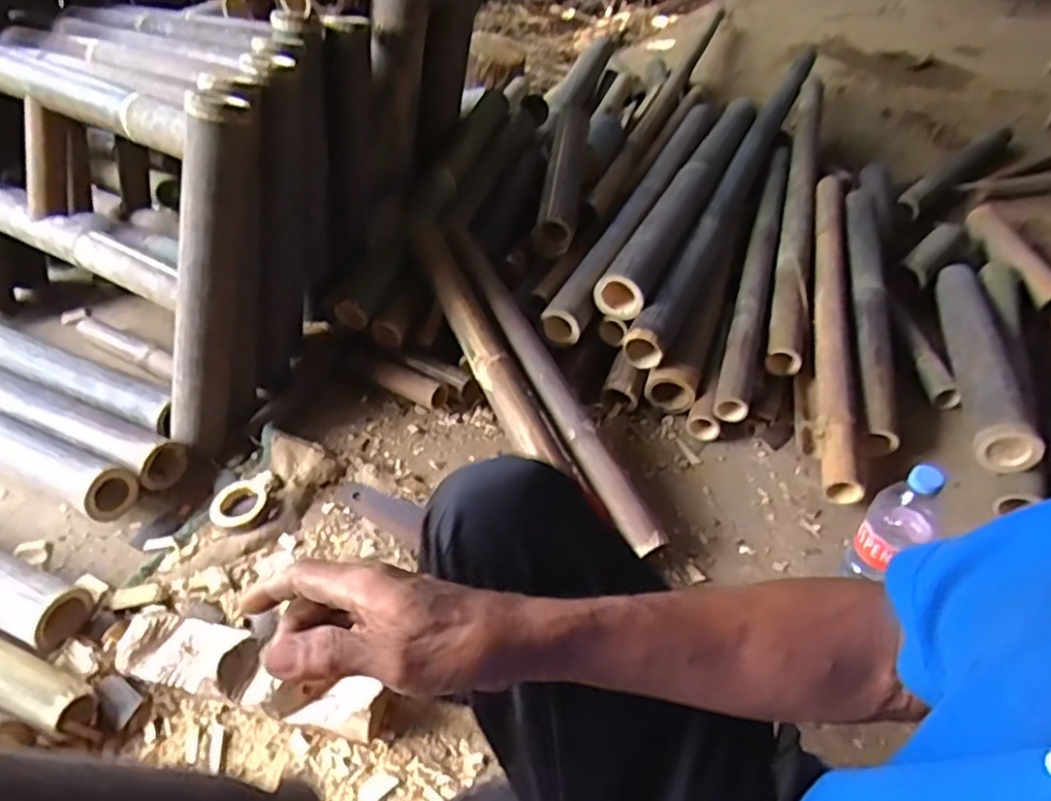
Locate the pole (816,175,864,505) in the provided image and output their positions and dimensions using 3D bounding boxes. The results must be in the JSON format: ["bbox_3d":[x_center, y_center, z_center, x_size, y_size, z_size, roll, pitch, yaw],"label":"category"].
[{"bbox_3d":[0.516,-0.158,1.098,0.066,0.058,0.706,10,55,10],"label":"pole"}]

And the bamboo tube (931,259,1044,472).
[{"bbox_3d":[0.698,-0.072,1.011,0.086,0.077,0.447,13,45,12],"label":"bamboo tube"}]

